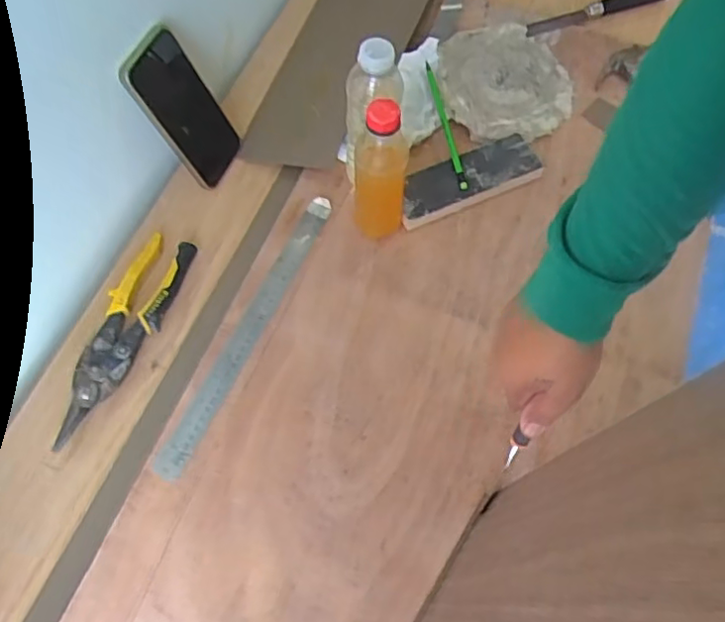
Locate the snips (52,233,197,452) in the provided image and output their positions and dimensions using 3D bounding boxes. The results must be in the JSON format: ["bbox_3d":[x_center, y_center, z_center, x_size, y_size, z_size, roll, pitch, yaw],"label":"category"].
[{"bbox_3d":[-0.246,0.024,0.650,0.054,0.019,0.235,18,66,7],"label":"snips"}]

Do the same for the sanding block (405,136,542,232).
[{"bbox_3d":[0.117,-0.151,0.722,0.172,0.023,0.066,-22,67,-11],"label":"sanding block"}]

